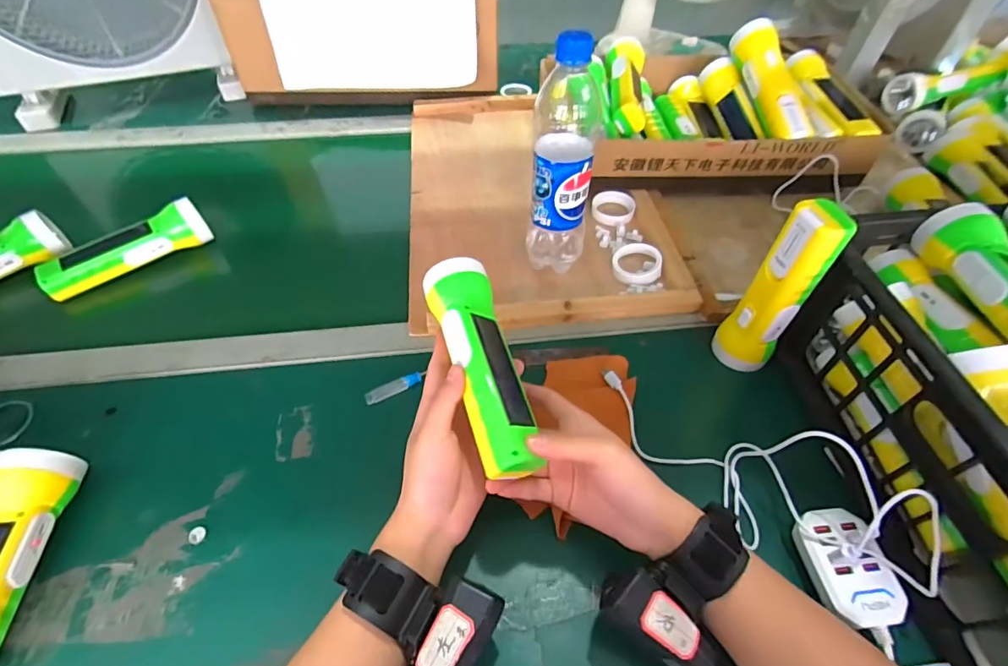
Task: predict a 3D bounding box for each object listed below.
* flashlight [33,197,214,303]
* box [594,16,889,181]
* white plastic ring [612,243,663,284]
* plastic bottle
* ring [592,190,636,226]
[{"bbox_3d":[-0.433,-0.101,0.547,0.173,0.045,0.050,-28,56,-21],"label":"flashlight"},{"bbox_3d":[0.285,-0.322,0.652,0.354,0.119,0.269,-2,51,-2],"label":"box"},{"bbox_3d":[0.149,-0.079,0.529,0.051,0.013,0.049,0,51,0],"label":"white plastic ring"},{"bbox_3d":[0.057,-0.157,0.466,0.060,0.221,0.054,5,51,4],"label":"plastic bottle"},{"bbox_3d":[0.138,-0.158,0.606,0.053,0.016,0.053,0,51,0],"label":"ring"}]

